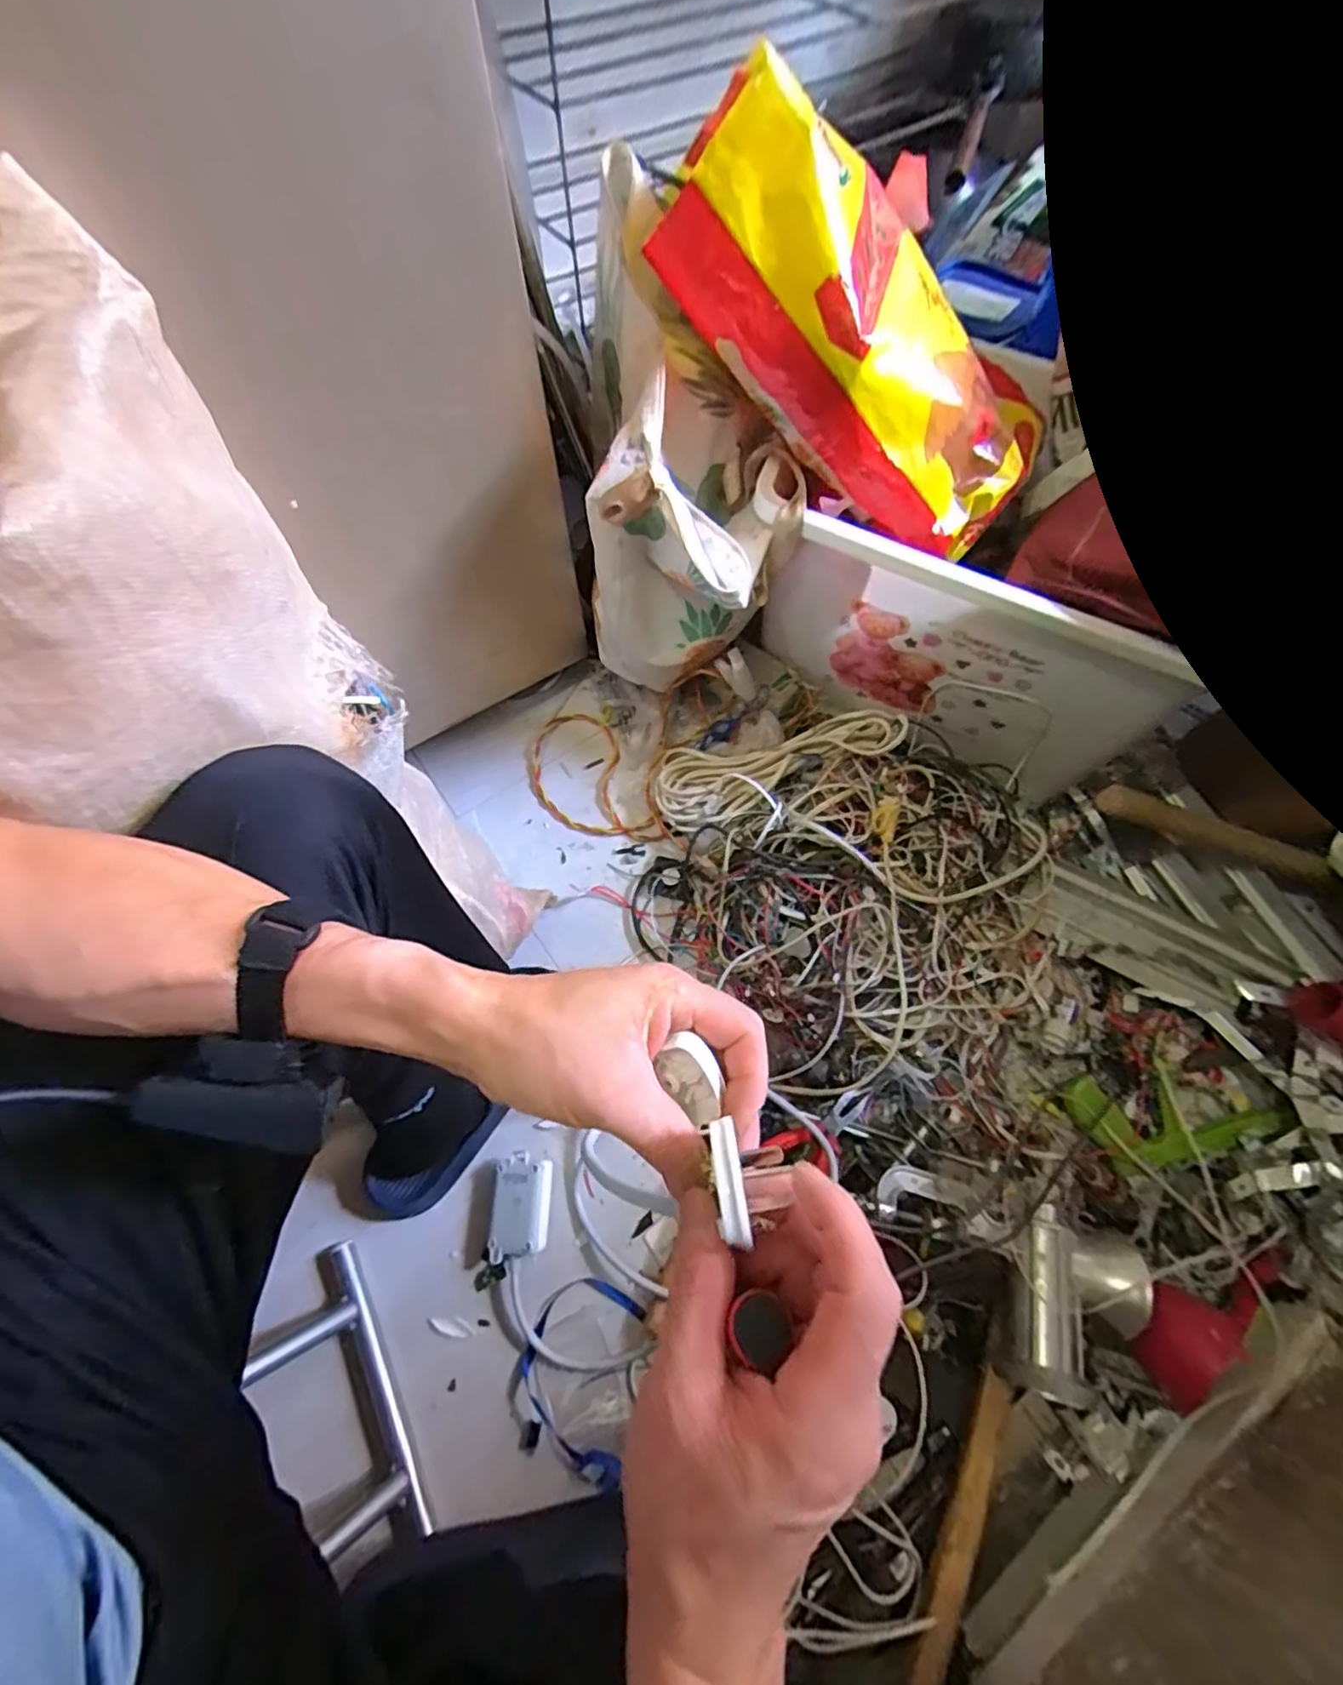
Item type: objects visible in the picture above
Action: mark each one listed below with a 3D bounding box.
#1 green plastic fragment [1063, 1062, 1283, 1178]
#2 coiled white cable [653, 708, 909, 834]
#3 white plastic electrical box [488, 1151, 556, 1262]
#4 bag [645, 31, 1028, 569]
[{"bbox_3d":[0.491,0.268,0.632,0.166,0.019,0.089,-13,51,2],"label":"green plastic fragment"},{"bbox_3d":[0.127,-0.102,0.792,0.310,0.046,0.118,-19,65,13],"label":"coiled white cable"},{"bbox_3d":[-0.148,0.361,0.635,0.059,0.032,0.090,0,65,0],"label":"white plastic electrical box"},{"bbox_3d":[0.169,-0.445,0.588,0.428,0.134,0.180,24,61,-32],"label":"bag"}]

